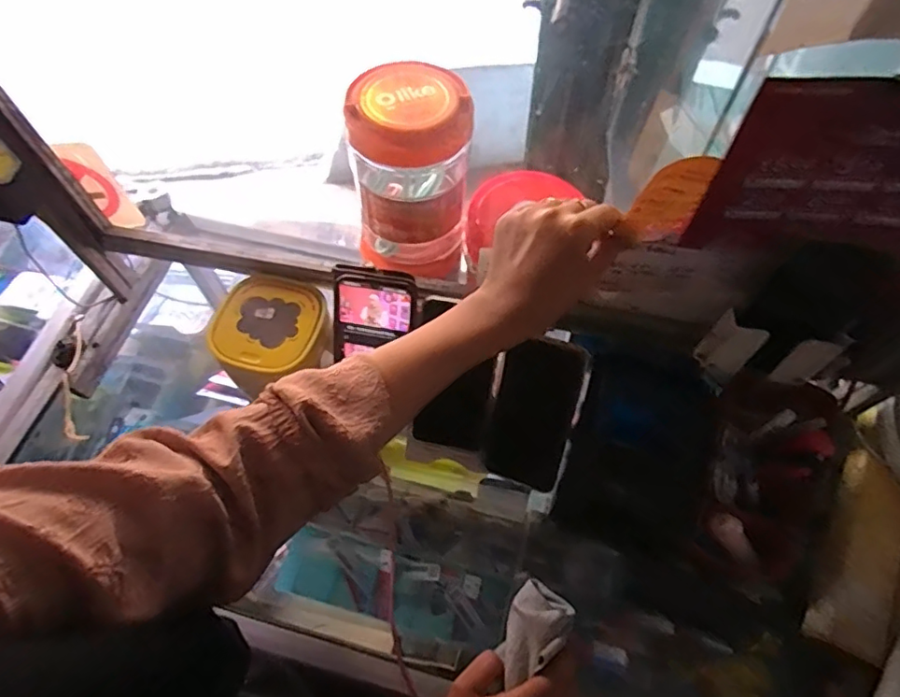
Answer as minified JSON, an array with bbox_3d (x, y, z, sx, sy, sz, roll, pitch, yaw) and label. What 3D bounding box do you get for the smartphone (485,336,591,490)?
[{"bbox_3d":[0.081,0.065,0.540,0.077,0.159,0.010,14,26,8],"label":"smartphone"}]

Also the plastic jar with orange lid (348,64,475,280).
[{"bbox_3d":[-0.035,-0.156,0.516,0.099,0.167,0.092,0,61,0],"label":"plastic jar with orange lid"}]

